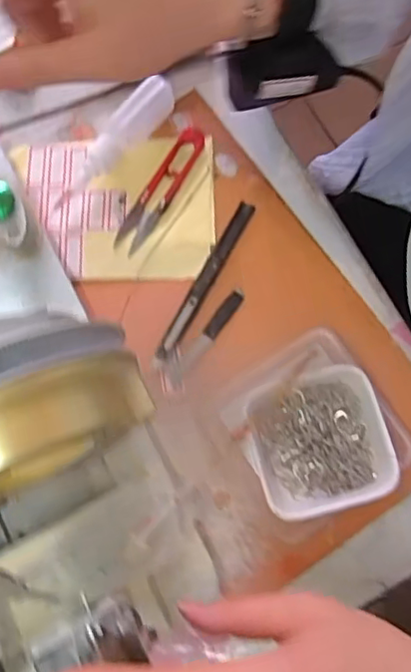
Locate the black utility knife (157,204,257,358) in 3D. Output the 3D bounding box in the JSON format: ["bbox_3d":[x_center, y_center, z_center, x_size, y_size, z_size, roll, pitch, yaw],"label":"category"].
[{"bbox_3d":[0.000,-0.040,0.419,0.013,0.005,0.127,27,78,5],"label":"black utility knife"}]

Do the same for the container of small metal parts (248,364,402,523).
[{"bbox_3d":[0.070,0.066,0.379,0.080,0.035,0.082,-15,78,-1],"label":"container of small metal parts"}]

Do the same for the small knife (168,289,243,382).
[{"bbox_3d":[0.001,-0.001,0.418,0.012,0.004,0.078,39,82,10],"label":"small knife"}]

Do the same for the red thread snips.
[{"bbox_3d":[-0.032,-0.105,0.431,0.022,0.007,0.104,31,81,8],"label":"red thread snips"}]

